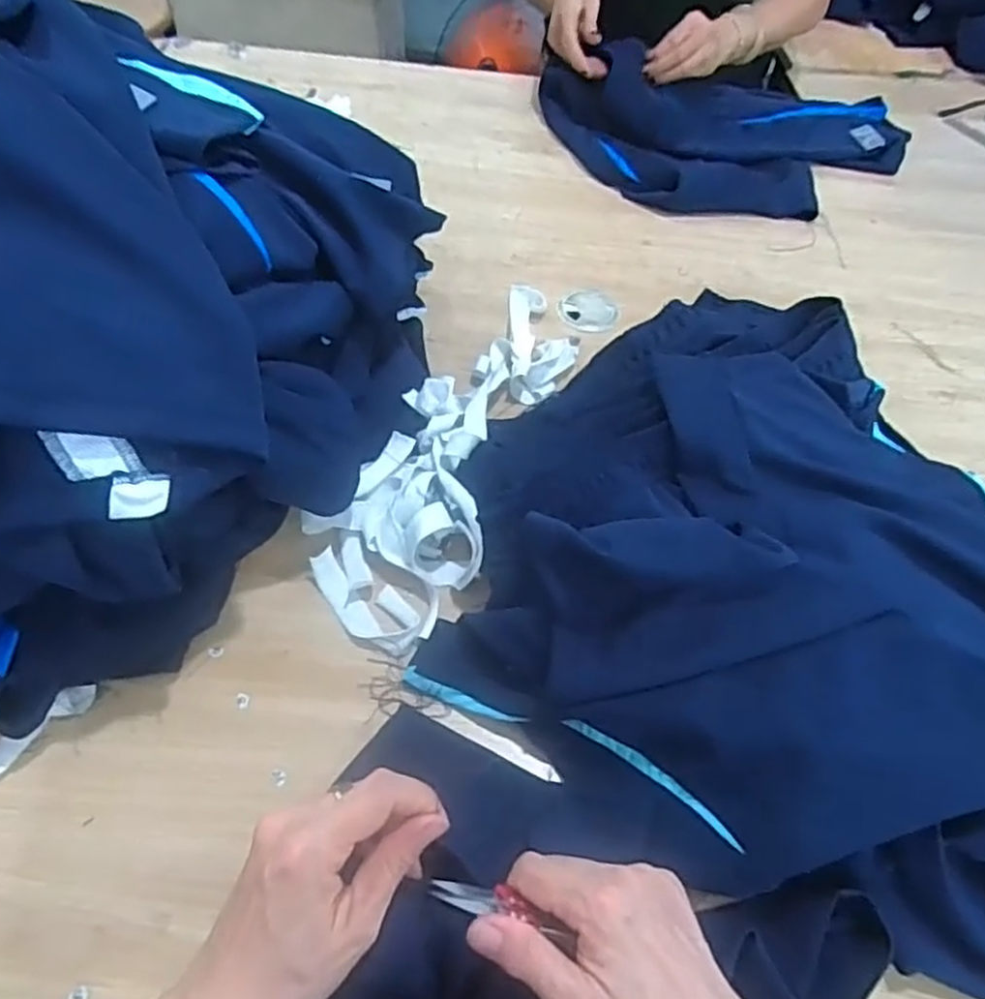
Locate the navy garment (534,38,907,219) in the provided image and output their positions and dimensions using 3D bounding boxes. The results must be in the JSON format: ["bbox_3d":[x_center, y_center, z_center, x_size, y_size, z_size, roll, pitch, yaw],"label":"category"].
[{"bbox_3d":[0.305,-0.475,0.936,0.470,0.084,0.248,4,55,-2],"label":"navy garment"}]

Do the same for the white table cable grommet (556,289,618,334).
[{"bbox_3d":[0.104,-0.203,0.791,0.056,0.012,0.068,37,61,19],"label":"white table cable grommet"}]

